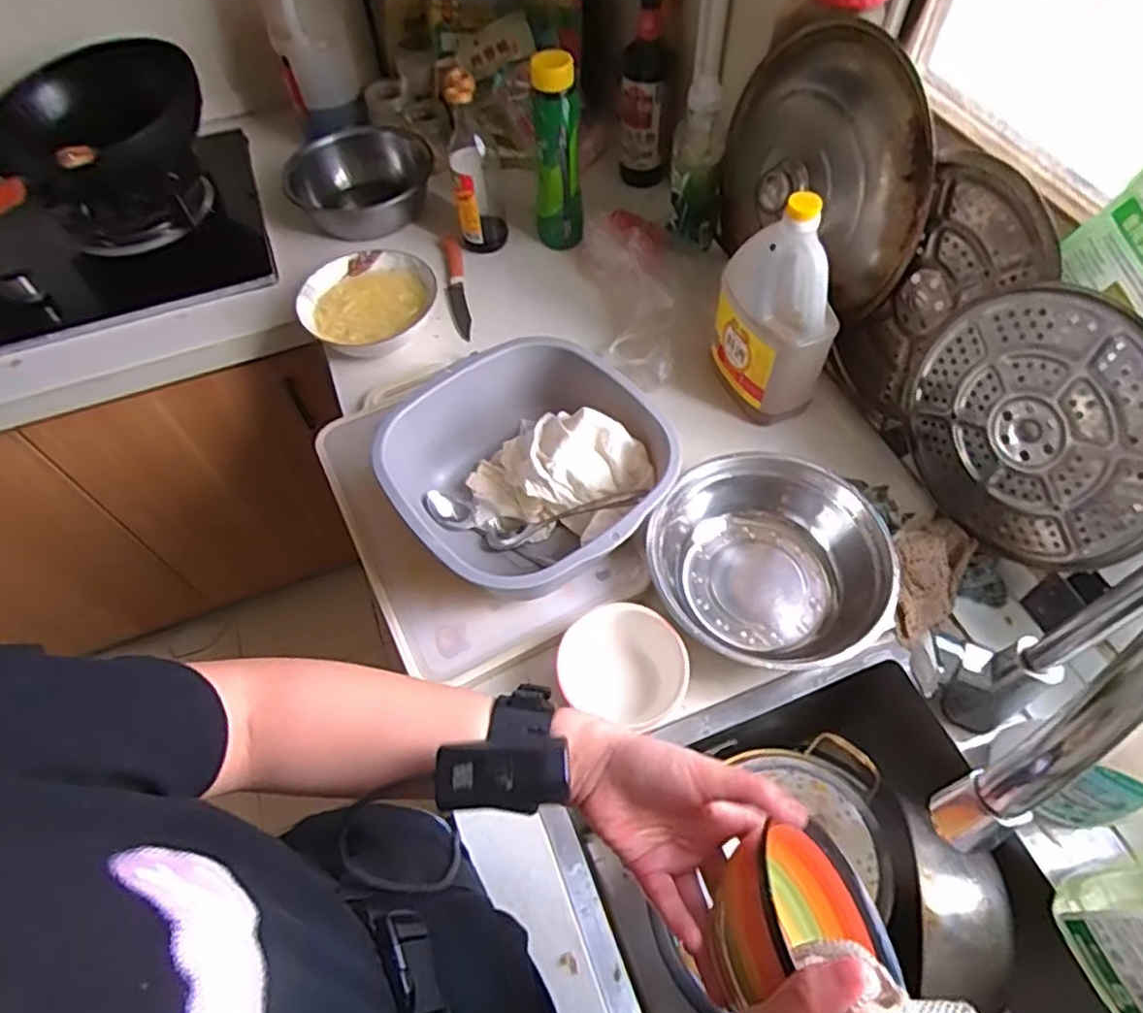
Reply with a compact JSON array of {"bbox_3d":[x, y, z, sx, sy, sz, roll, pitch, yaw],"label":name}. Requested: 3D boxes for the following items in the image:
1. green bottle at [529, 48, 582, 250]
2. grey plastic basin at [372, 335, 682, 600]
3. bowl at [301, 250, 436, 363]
[{"bbox_3d":[-0.021,-0.468,0.917,0.059,0.228,0.067,-9,58,-4],"label":"green bottle"},{"bbox_3d":[-0.036,-0.027,0.698,0.245,0.123,0.264,35,65,22],"label":"grey plastic basin"},{"bbox_3d":[-0.254,-0.255,0.871,0.163,0.052,0.147,-26,60,-14],"label":"bowl"}]

